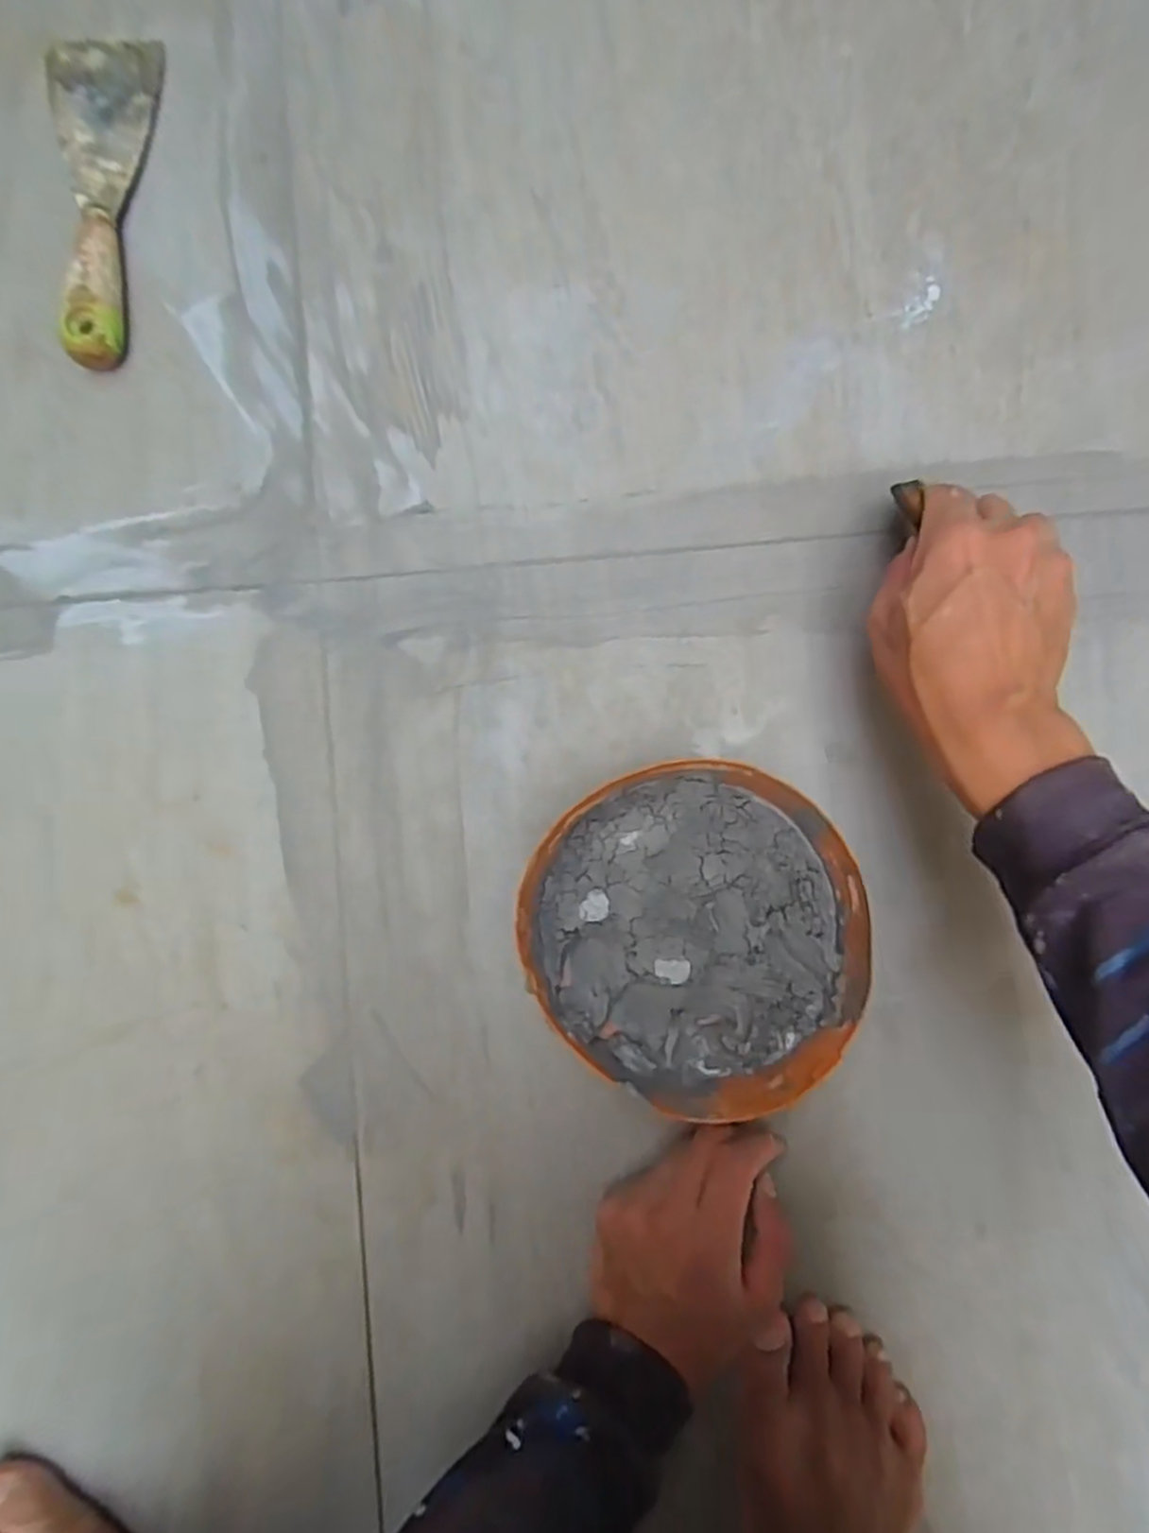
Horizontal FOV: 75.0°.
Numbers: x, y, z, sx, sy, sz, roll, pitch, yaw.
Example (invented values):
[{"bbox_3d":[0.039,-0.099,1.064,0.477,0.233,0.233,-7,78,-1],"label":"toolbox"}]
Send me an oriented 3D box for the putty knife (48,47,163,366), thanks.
[{"bbox_3d":[-0.285,-0.336,0.438,0.060,0.020,0.202,2,88,1],"label":"putty knife"}]

